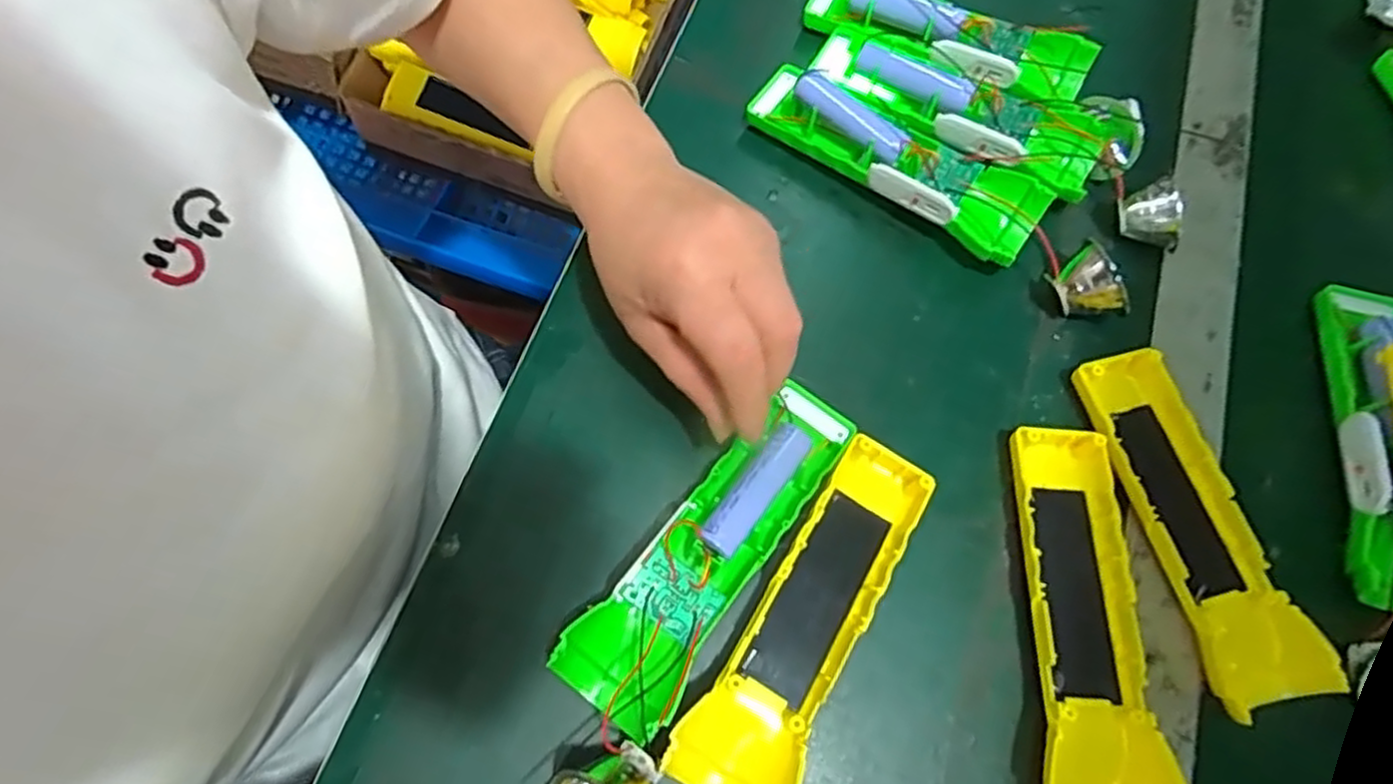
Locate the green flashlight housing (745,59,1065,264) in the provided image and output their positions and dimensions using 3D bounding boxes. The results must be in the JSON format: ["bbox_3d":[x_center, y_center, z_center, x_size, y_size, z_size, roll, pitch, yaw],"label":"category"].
[{"bbox_3d":[0.104,-0.123,0.383,0.161,0.041,0.047,31,71,9],"label":"green flashlight housing"}]

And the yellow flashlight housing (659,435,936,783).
[{"bbox_3d":[0.050,0.097,0.307,0.047,0.023,0.164,33,71,9],"label":"yellow flashlight housing"}]

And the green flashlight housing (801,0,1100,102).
[{"bbox_3d":[0.142,-0.201,0.418,0.161,0.037,0.053,21,70,5],"label":"green flashlight housing"}]

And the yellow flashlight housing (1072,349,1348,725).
[{"bbox_3d":[0.227,0.059,0.331,0.049,0.020,0.160,-13,71,-8],"label":"yellow flashlight housing"}]

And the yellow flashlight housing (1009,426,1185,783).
[{"bbox_3d":[0.167,0.096,0.311,0.050,0.023,0.162,6,69,-1],"label":"yellow flashlight housing"}]

